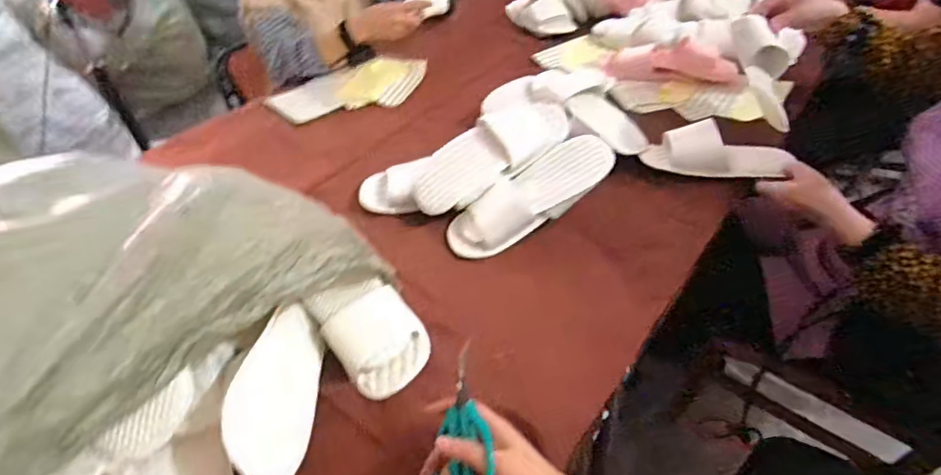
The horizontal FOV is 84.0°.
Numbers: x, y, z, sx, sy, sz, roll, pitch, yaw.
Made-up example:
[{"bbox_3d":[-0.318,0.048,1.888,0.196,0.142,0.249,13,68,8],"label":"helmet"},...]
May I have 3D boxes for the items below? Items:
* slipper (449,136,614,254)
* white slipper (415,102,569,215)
[{"bbox_3d":[0.085,-0.066,0.764,0.267,0.048,0.102,-35,46,0],"label":"slipper"},{"bbox_3d":[0.033,-0.137,0.808,0.279,0.058,0.106,-33,47,-9],"label":"white slipper"}]

